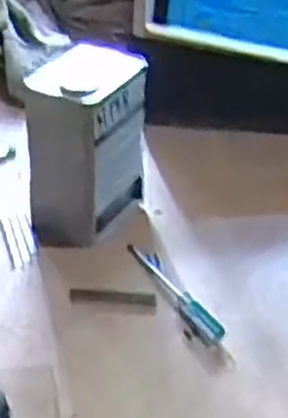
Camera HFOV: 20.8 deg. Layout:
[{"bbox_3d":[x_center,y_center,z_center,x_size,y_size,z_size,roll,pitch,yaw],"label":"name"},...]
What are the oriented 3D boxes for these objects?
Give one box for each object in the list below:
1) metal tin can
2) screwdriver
[{"bbox_3d":[-0.079,-0.084,1.091,0.104,0.231,0.173,22,39,23],"label":"metal tin can"},{"bbox_3d":[0.039,0.101,1.021,0.031,0.018,0.215,-14,39,-24],"label":"screwdriver"}]

